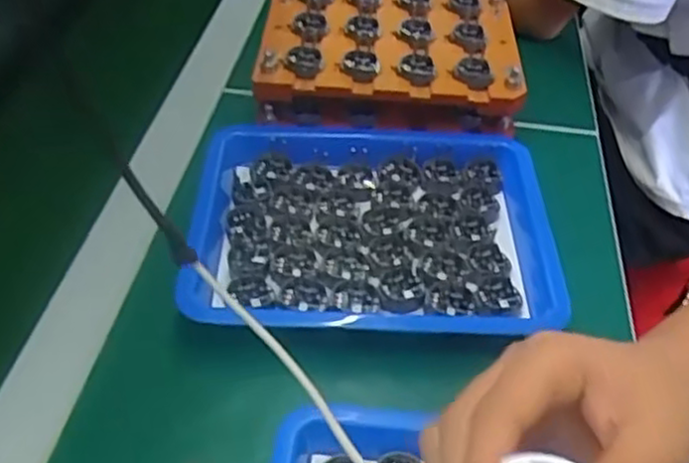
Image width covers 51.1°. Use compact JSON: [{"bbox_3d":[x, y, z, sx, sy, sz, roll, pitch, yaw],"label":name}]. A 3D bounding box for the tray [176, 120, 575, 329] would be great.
[{"bbox_3d":[0.019,-0.001,0.456,0.242,0.044,0.172,0,44,-1],"label":"tray"}]

